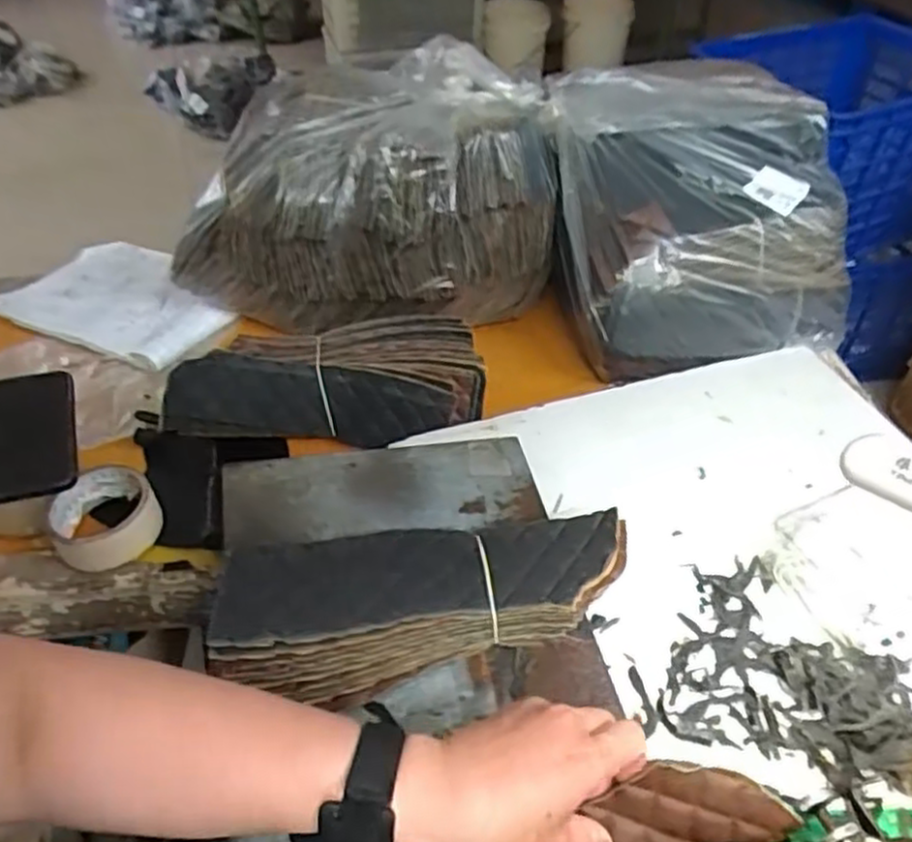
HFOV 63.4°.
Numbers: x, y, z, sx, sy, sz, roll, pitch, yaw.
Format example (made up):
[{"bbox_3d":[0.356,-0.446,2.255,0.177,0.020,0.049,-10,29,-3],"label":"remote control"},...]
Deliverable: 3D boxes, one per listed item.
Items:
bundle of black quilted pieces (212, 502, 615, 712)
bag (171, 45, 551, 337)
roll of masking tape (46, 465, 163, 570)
[{"bbox_3d":[-0.020,0.127,0.499,0.271,0.067,0.098,-4,44,-4],"label":"bundle of black quilted pieces"},{"bbox_3d":[-0.093,-0.266,0.850,0.395,0.217,0.261,3,44,3],"label":"bag"},{"bbox_3d":[-0.304,0.082,0.640,0.085,0.037,0.087,0,44,0],"label":"roll of masking tape"}]

